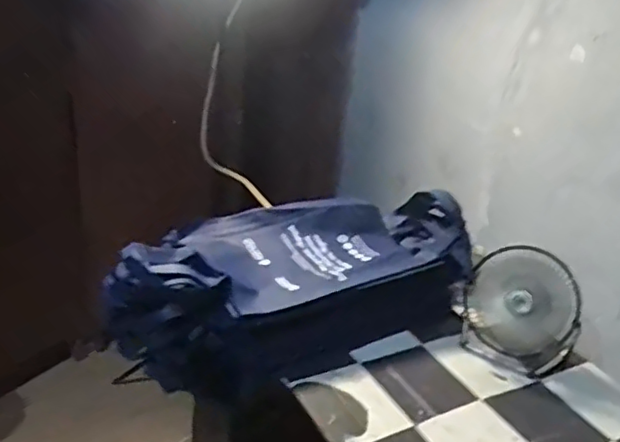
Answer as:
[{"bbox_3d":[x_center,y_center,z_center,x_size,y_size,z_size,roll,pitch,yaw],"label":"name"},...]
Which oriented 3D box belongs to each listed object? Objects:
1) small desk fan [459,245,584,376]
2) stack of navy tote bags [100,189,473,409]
[{"bbox_3d":[0.347,0.138,1.056,0.193,0.151,0.119,17,26,20],"label":"small desk fan"},{"bbox_3d":[-0.021,0.112,1.144,0.658,0.216,0.320,-7,28,-28],"label":"stack of navy tote bags"}]

